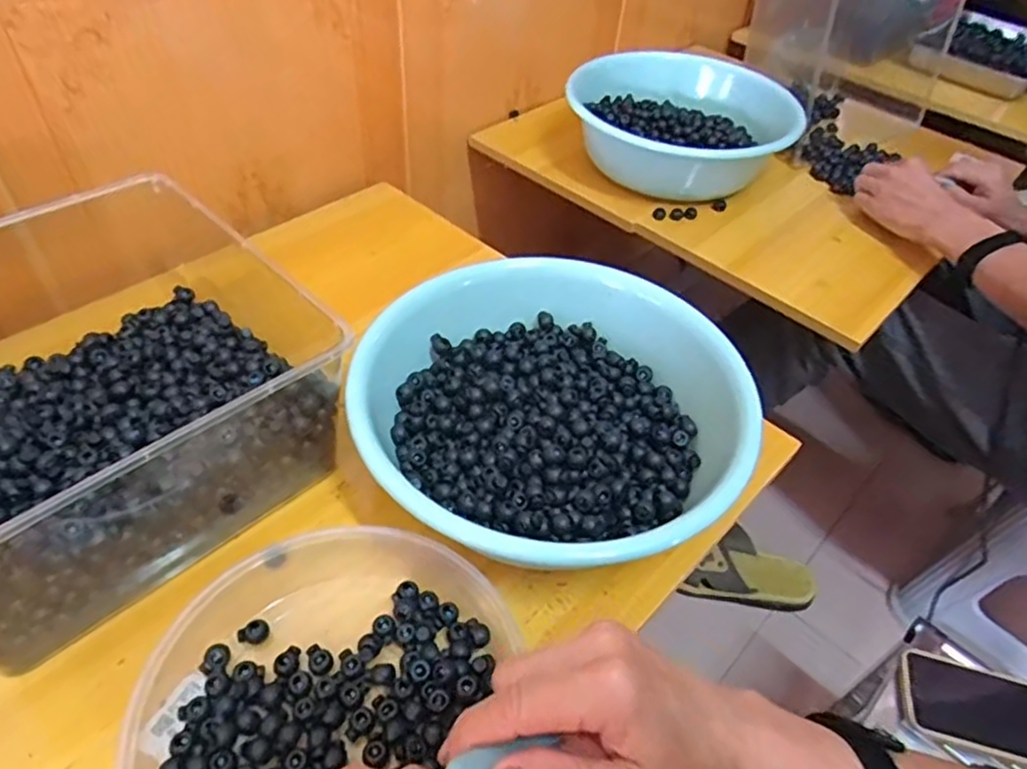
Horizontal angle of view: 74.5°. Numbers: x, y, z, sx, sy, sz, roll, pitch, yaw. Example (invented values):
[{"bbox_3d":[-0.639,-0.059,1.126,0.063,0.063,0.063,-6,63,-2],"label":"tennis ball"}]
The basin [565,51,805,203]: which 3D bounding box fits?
[{"bbox_3d":[0.216,-0.341,0.891,0.258,0.101,0.236,3,47,-3],"label":"basin"}]

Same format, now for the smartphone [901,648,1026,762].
[{"bbox_3d":[0.452,0.305,0.631,0.168,0.015,0.081,17,48,10],"label":"smartphone"}]

